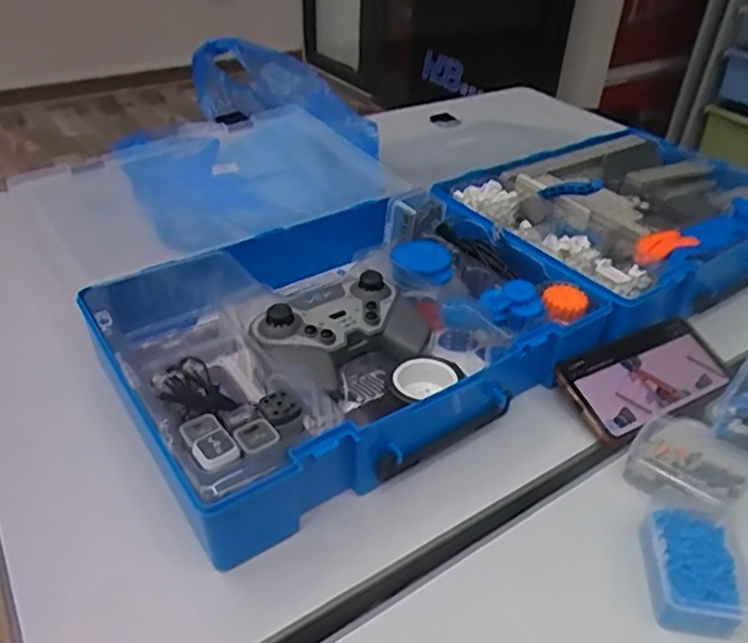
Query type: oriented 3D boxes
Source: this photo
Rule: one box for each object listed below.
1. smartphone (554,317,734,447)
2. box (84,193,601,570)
[{"bbox_3d":[0.228,0.045,0.531,0.161,0.010,0.074,-19,61,-28],"label":"smartphone"},{"bbox_3d":[-0.025,0.000,0.537,0.371,0.070,0.280,-23,44,-29],"label":"box"}]

